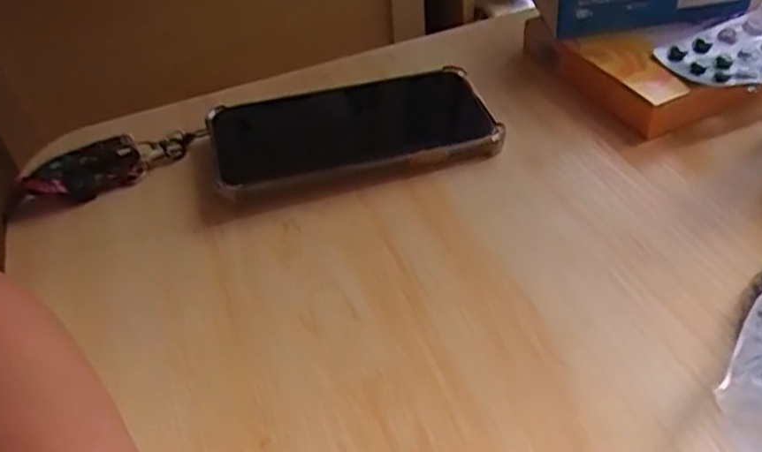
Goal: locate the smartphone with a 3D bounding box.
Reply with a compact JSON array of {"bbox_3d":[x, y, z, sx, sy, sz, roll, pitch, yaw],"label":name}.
[{"bbox_3d":[-0.017,-0.057,0.395,0.157,0.013,0.083,-11,43,-6],"label":"smartphone"}]

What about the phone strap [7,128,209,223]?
[{"bbox_3d":[-0.158,-0.035,0.395,0.115,0.022,0.030,-24,46,-19],"label":"phone strap"}]

